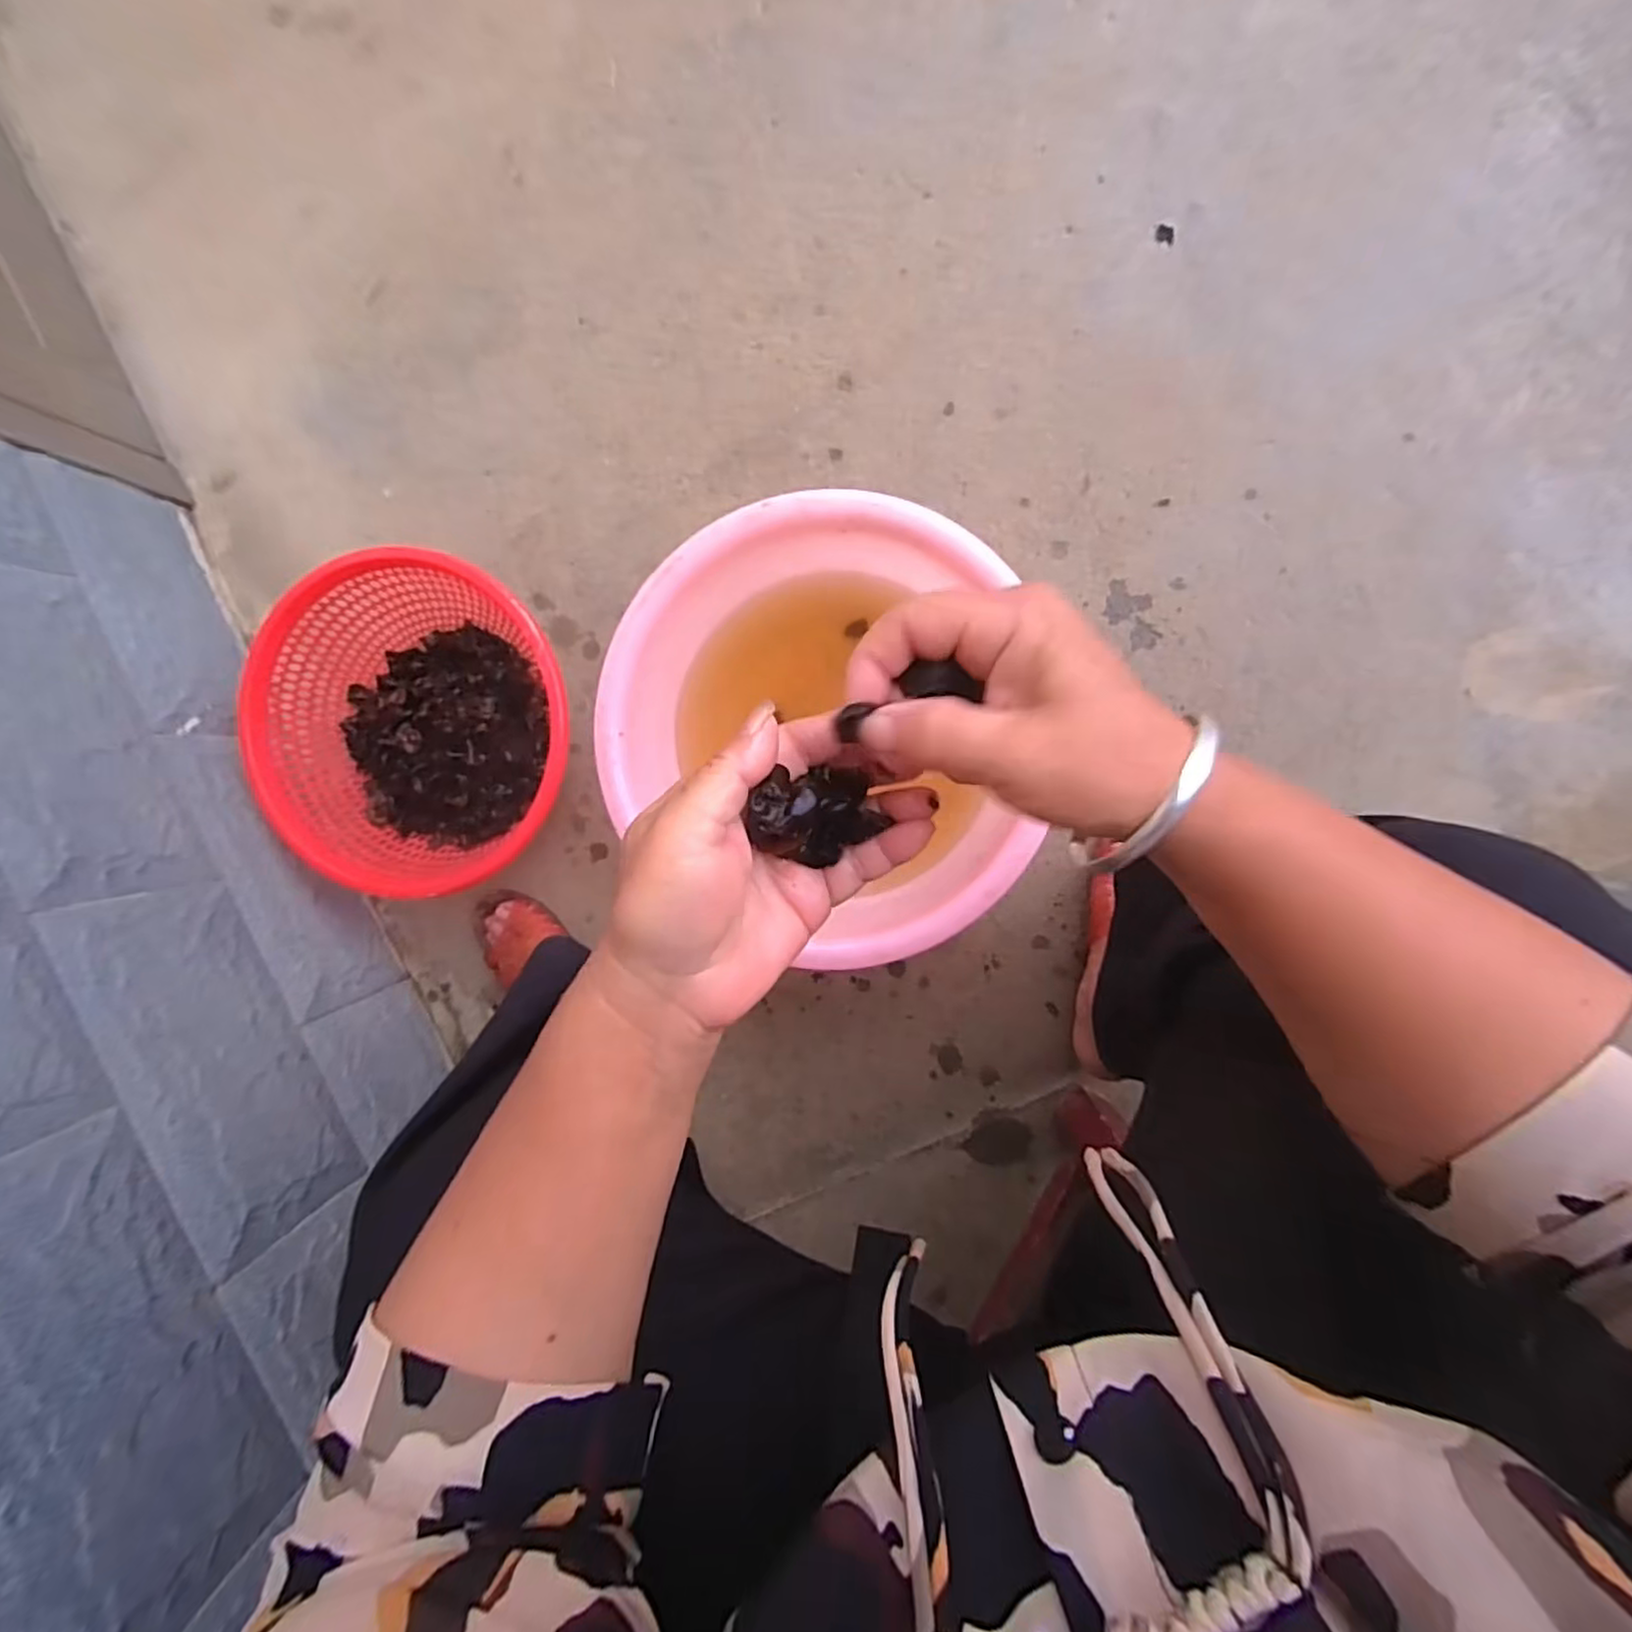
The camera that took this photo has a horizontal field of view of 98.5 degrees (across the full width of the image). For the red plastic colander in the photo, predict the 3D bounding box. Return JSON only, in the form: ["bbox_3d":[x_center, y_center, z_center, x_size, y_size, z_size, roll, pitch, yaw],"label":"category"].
[{"bbox_3d":[-0.366,-0.081,0.652,0.263,0.110,0.271,0,94,5],"label":"red plastic colander"}]

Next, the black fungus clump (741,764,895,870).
[{"bbox_3d":[0.001,0.000,0.265,0.046,0.028,0.035,17,95,3],"label":"black fungus clump"}]

